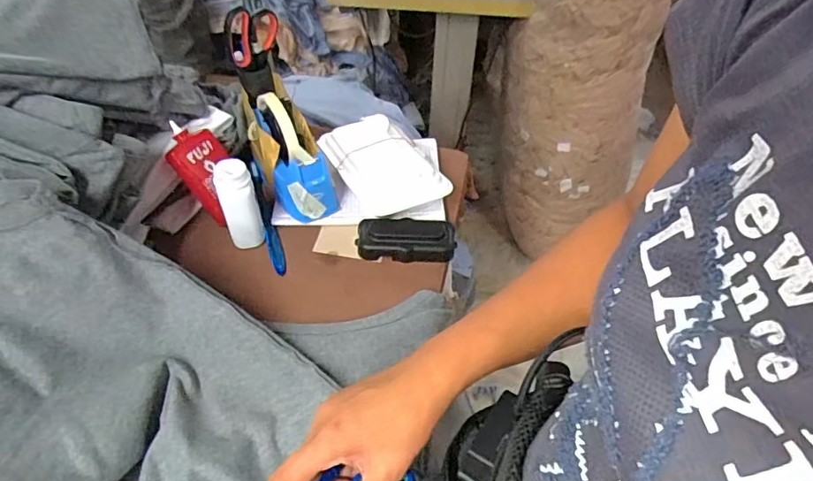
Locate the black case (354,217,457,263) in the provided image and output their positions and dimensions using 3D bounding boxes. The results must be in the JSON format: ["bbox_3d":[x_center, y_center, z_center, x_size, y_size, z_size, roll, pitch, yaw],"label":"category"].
[{"bbox_3d":[-0.001,-0.002,0.588,0.108,0.026,0.057,-1,47,-2],"label":"black case"}]

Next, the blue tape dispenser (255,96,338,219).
[{"bbox_3d":[-0.130,-0.099,0.589,0.060,0.065,0.154,-23,84,-21],"label":"blue tape dispenser"}]

